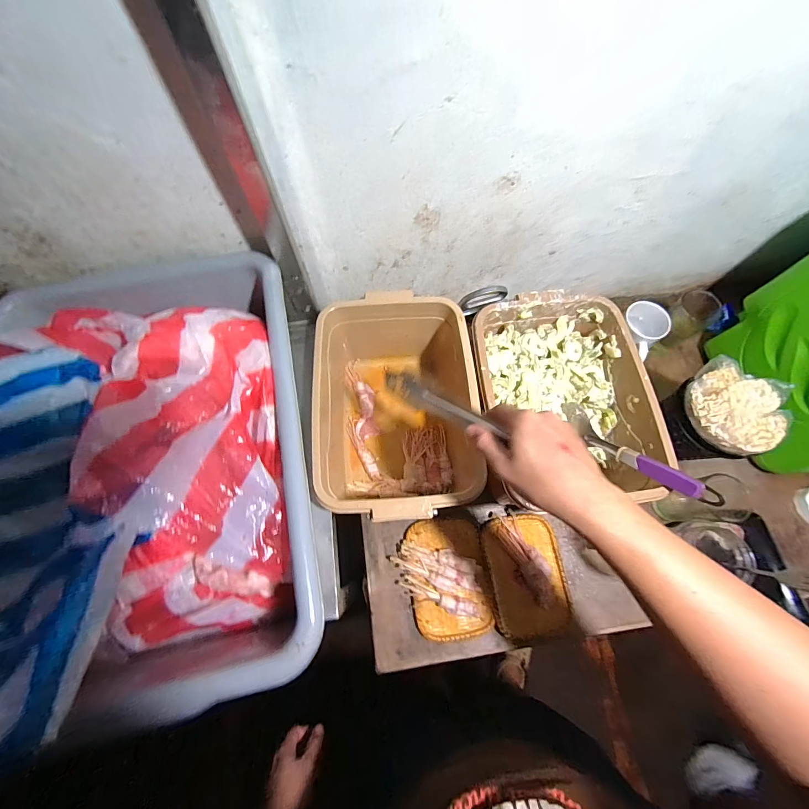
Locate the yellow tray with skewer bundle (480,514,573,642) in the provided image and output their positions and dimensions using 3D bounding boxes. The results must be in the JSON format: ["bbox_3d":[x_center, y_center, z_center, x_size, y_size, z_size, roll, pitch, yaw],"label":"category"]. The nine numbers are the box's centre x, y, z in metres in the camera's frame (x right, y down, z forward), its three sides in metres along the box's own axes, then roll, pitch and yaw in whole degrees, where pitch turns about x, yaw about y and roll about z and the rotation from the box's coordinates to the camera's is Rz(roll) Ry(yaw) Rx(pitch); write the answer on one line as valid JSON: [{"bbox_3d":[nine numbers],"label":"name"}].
[{"bbox_3d":[0.207,0.285,0.593,0.129,0.018,0.183,-6,70,-3],"label":"yellow tray with skewer bundle"}]

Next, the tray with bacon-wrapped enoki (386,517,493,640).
[{"bbox_3d":[0.064,0.291,0.593,0.149,0.027,0.182,-8,70,-4],"label":"tray with bacon-wrapped enoki"}]

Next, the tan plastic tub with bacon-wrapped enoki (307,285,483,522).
[{"bbox_3d":[-0.017,0.014,0.606,0.249,0.194,0.349,-4,70,-2],"label":"tan plastic tub with bacon-wrapped enoki"}]

